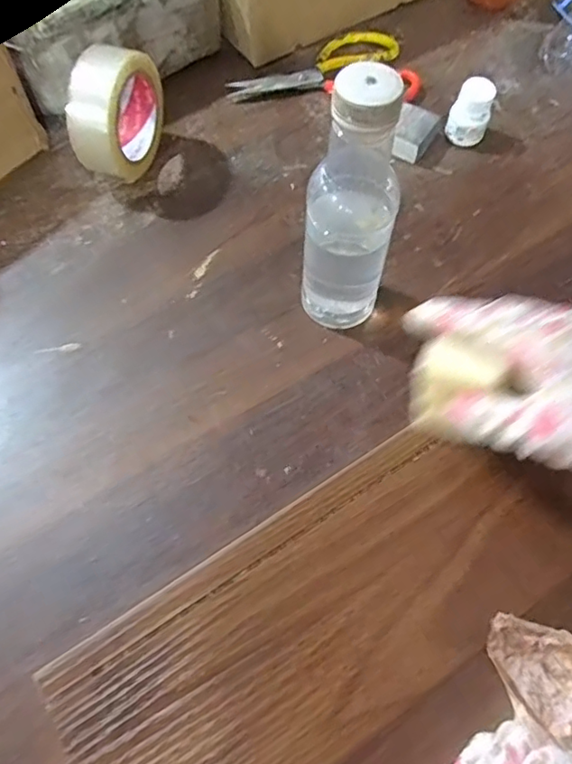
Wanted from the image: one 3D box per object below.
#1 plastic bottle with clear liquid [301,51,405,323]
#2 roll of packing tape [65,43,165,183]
[{"bbox_3d":[0.046,-0.117,0.399,0.062,0.208,0.052,12,64,7],"label":"plastic bottle with clear liquid"},{"bbox_3d":[-0.158,-0.247,0.523,0.050,0.105,0.108,15,64,6],"label":"roll of packing tape"}]

